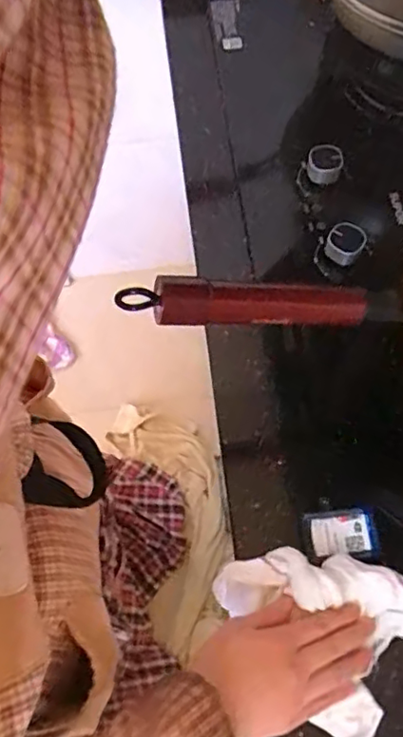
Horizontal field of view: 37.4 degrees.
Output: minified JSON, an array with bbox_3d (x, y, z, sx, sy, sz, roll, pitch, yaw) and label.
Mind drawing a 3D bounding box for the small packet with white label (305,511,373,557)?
[{"bbox_3d":[0.127,0.150,0.541,0.059,0.014,0.038,-5,68,1],"label":"small packet with white label"}]

